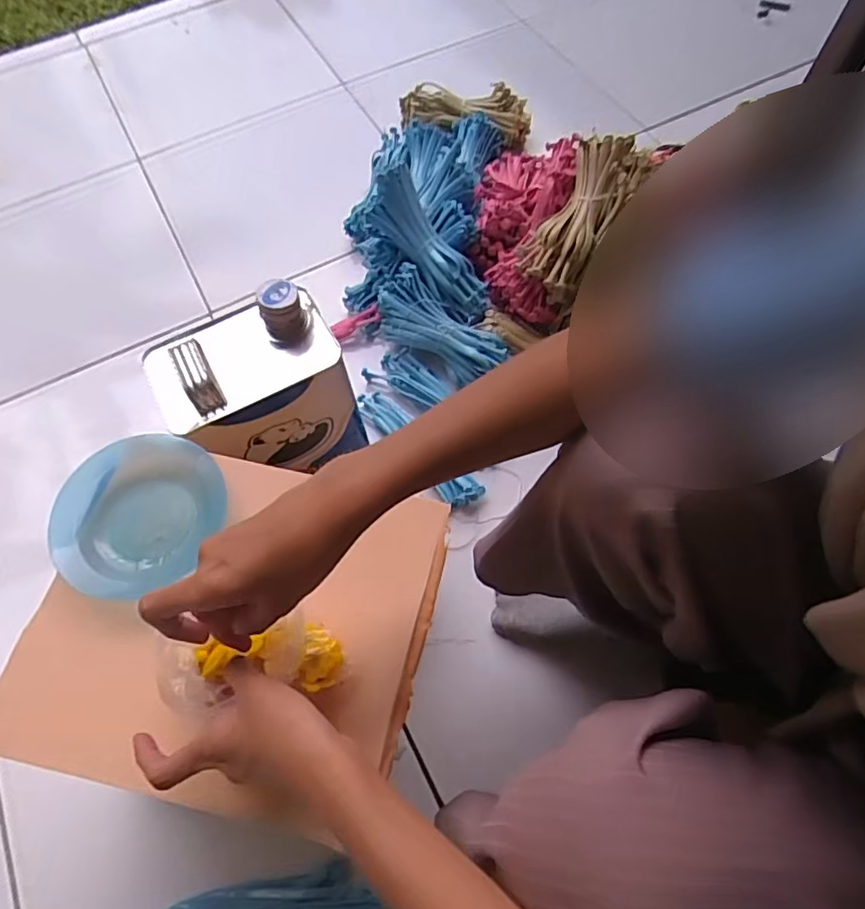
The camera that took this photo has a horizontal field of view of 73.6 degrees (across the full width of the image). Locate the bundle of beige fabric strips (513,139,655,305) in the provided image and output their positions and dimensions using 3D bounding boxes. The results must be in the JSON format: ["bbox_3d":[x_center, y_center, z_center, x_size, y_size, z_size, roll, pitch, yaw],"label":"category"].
[{"bbox_3d":[0.184,-0.299,0.721,0.091,0.057,0.207,32,100,16],"label":"bundle of beige fabric strips"}]

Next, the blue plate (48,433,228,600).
[{"bbox_3d":[-0.231,0.044,0.455,0.114,0.022,0.129,26,69,14],"label":"blue plate"}]

